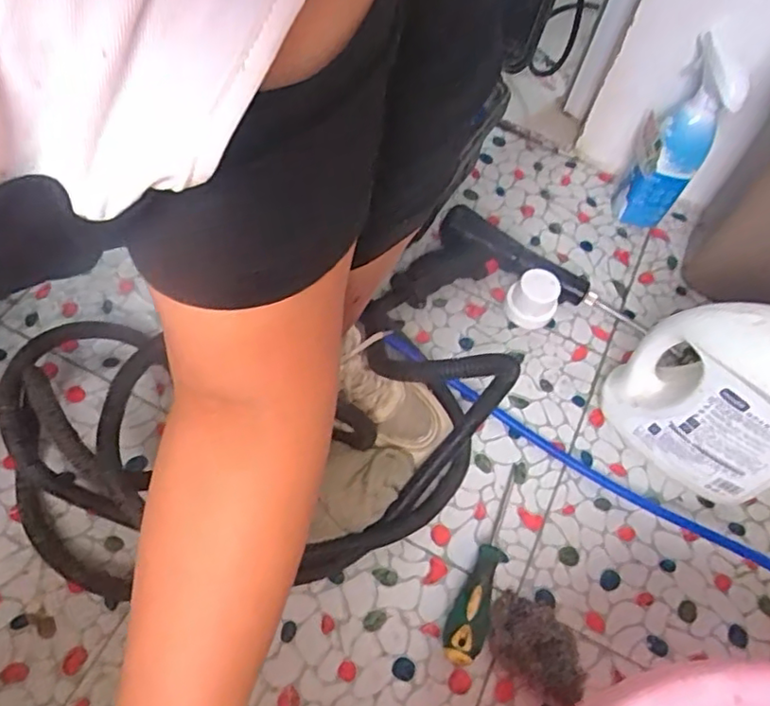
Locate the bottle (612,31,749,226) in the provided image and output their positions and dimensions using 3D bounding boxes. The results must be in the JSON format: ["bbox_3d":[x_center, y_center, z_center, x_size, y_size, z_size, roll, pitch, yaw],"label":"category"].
[{"bbox_3d":[0.297,-0.213,0.646,0.068,0.212,0.058,29,60,10],"label":"bottle"}]

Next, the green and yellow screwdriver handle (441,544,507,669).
[{"bbox_3d":[0.079,0.213,0.535,0.034,0.027,0.101,23,60,7],"label":"green and yellow screwdriver handle"}]

